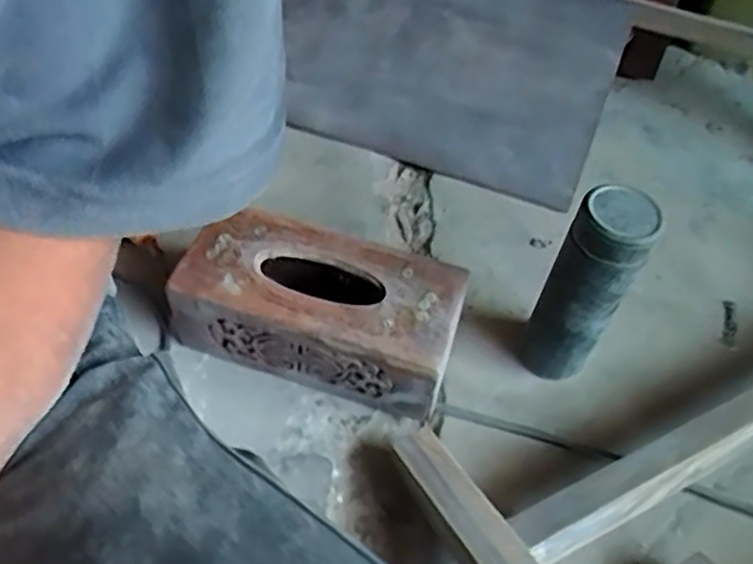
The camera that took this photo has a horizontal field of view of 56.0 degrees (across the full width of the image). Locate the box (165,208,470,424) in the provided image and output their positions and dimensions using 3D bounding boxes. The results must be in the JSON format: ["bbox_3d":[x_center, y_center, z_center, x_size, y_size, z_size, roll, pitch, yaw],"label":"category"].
[{"bbox_3d":[-0.050,0.031,0.697,0.254,0.112,0.137,11,53,5],"label":"box"}]

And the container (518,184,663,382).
[{"bbox_3d":[0.195,0.011,0.667,0.068,0.222,0.065,2,52,-2],"label":"container"}]

